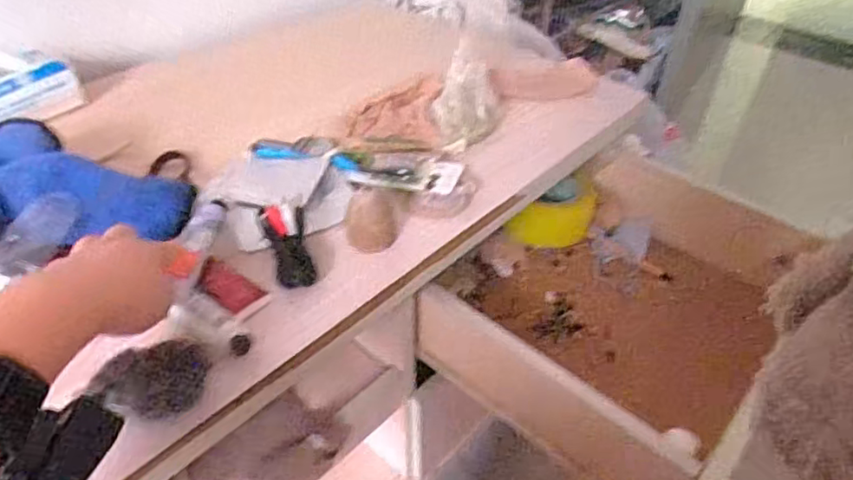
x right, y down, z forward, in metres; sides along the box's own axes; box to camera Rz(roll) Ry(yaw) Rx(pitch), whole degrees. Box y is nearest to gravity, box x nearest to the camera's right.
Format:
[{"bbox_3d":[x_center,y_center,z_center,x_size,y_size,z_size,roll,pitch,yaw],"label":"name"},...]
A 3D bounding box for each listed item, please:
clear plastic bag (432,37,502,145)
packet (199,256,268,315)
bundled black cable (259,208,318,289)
[{"bbox_3d":[0.044,-0.158,0.672,0.071,0.073,0.089,25,47,24],"label":"clear plastic bag"},{"bbox_3d":[-0.160,0.037,0.477,0.054,0.004,0.031,36,43,4],"label":"packet"},{"bbox_3d":[-0.116,0.007,0.516,0.036,0.024,0.077,-15,57,-18],"label":"bundled black cable"}]

